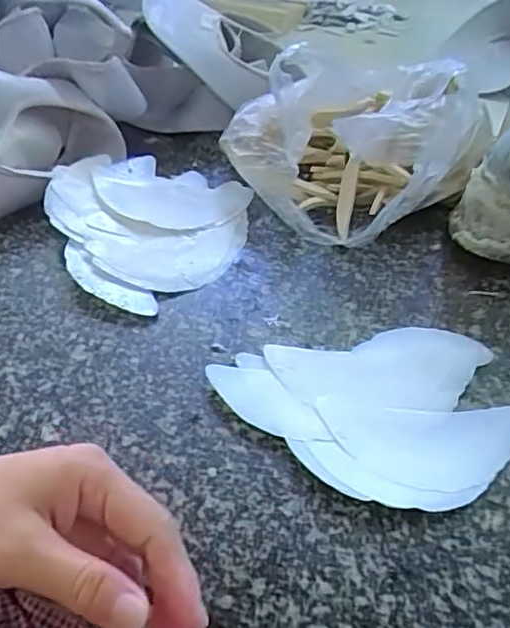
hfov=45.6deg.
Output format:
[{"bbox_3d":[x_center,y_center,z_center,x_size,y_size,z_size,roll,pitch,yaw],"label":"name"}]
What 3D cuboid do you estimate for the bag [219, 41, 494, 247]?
[{"bbox_3d":[0.085,-0.148,0.494,0.162,0.110,0.161,35,55,28],"label":"bag"}]

